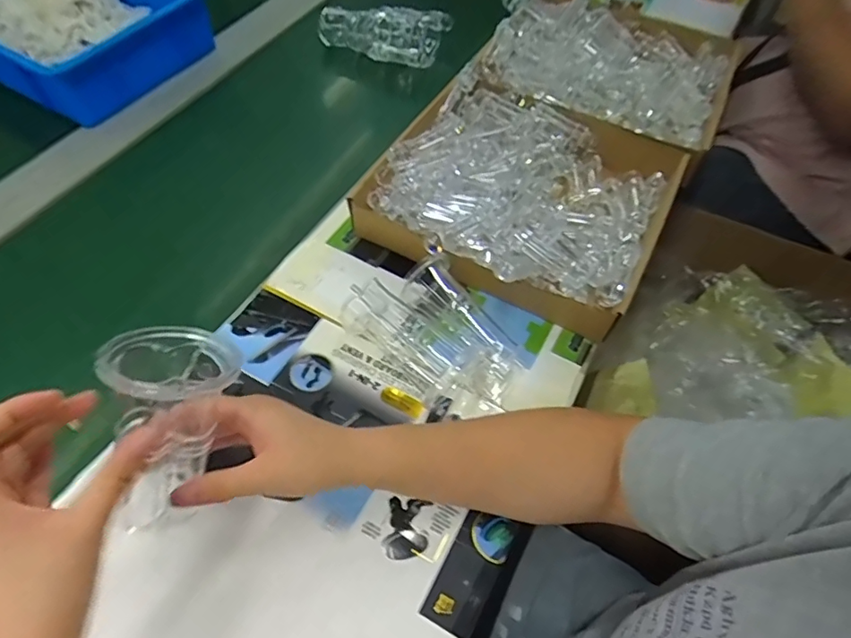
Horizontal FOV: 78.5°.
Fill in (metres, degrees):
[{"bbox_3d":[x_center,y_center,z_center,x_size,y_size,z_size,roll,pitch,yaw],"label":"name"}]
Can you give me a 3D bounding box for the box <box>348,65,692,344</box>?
[{"bbox_3d":[0.108,-0.148,0.591,0.309,0.063,0.286,25,59,14],"label":"box"}]

